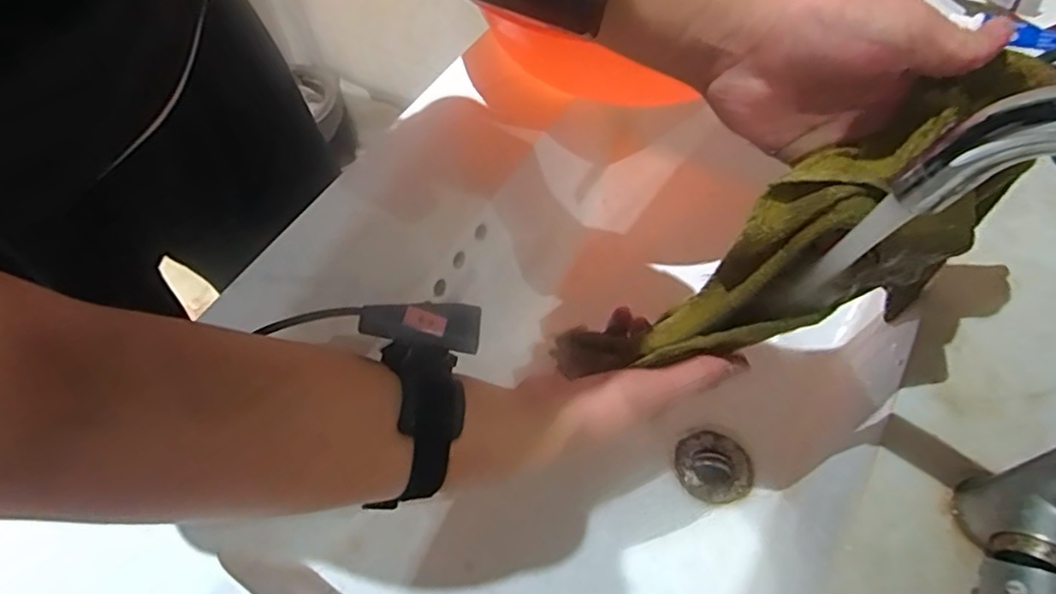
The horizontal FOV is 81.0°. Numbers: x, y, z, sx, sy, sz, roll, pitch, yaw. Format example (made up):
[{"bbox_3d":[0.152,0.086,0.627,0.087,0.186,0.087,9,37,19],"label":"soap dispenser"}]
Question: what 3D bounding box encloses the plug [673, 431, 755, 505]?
[{"bbox_3d":[0.157,0.145,0.524,0.063,0.009,0.058,3,58,4],"label":"plug"}]

